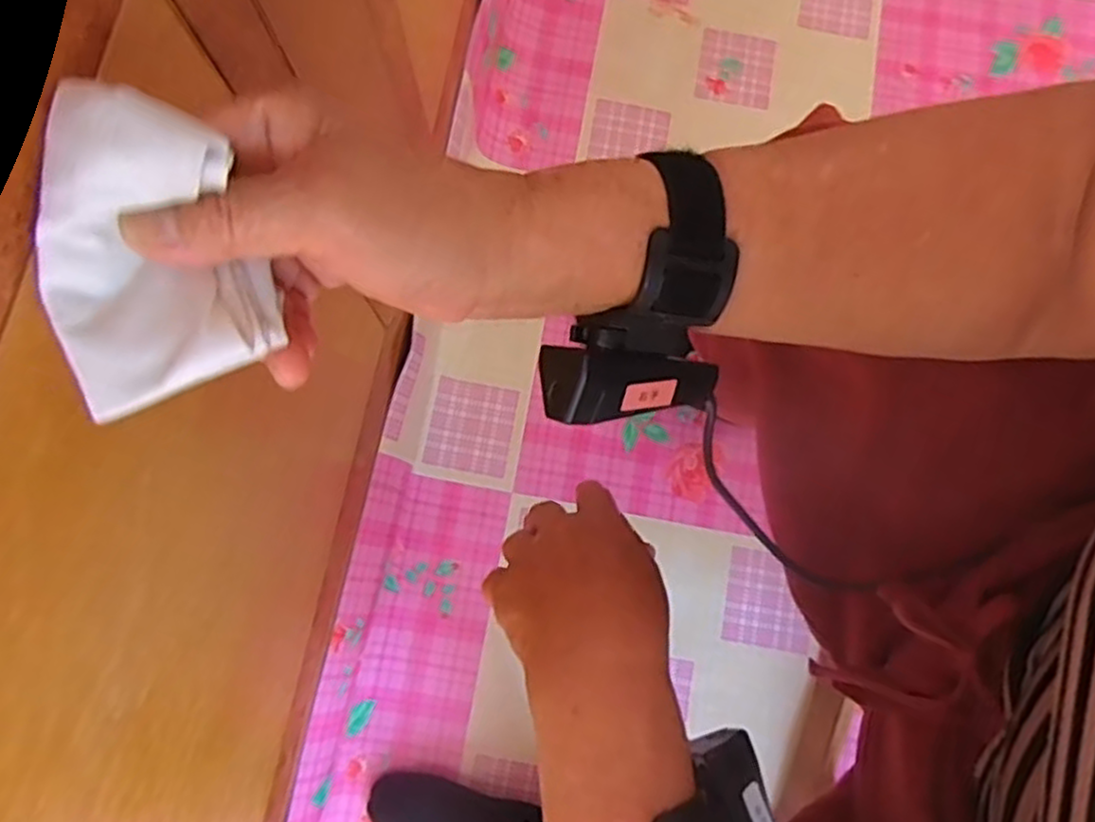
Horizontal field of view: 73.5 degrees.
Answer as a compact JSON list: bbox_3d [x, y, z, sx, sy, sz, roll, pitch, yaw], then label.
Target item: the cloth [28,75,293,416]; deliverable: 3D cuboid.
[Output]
[{"bbox_3d":[-0.108,-0.043,0.195,0.053,0.078,0.027,-9,35,-9],"label":"cloth"}]

